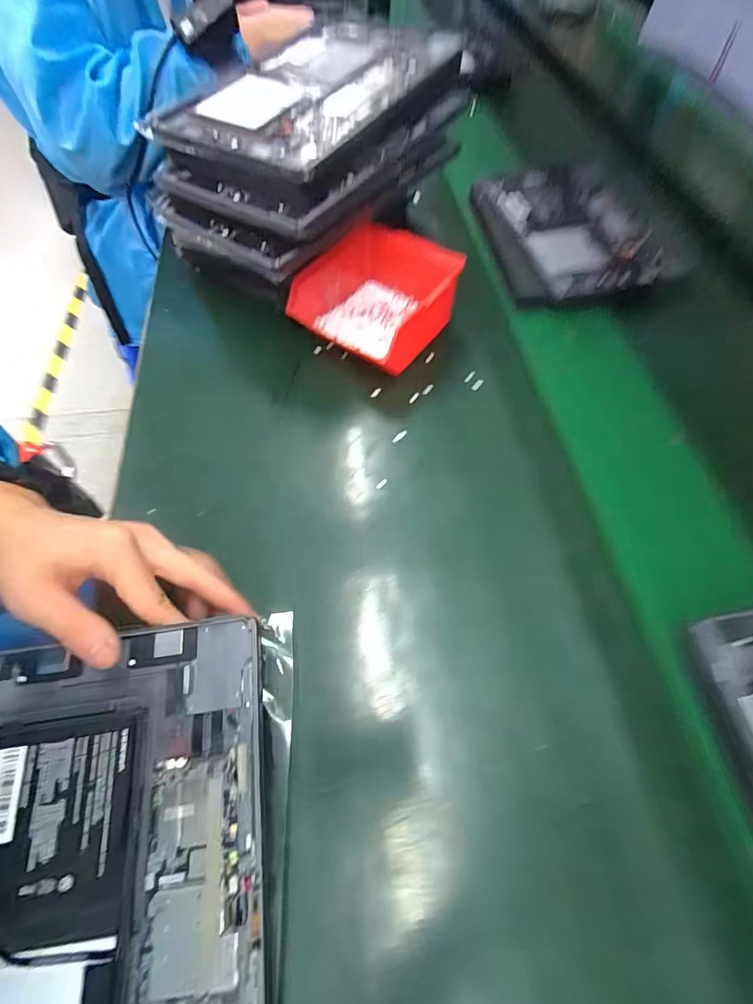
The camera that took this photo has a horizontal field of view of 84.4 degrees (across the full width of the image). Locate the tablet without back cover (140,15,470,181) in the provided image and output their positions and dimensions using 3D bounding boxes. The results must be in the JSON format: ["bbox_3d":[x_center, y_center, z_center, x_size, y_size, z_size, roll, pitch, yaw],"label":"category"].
[{"bbox_3d":[-0.048,-0.372,0.371,0.177,0.011,0.274,30,68,17],"label":"tablet without back cover"}]

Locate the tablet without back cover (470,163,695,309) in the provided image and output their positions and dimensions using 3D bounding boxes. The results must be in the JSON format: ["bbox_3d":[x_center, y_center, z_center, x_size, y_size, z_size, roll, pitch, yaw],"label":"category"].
[{"bbox_3d":[0.238,-0.344,0.517,0.198,0.028,0.254,-10,63,-6],"label":"tablet without back cover"}]

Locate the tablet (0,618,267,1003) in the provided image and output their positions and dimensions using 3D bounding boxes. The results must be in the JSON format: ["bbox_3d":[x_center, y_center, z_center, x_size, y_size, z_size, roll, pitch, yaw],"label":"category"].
[{"bbox_3d":[-0.138,0.197,0.203,0.164,0.006,0.248,-8,67,-3],"label":"tablet"}]

